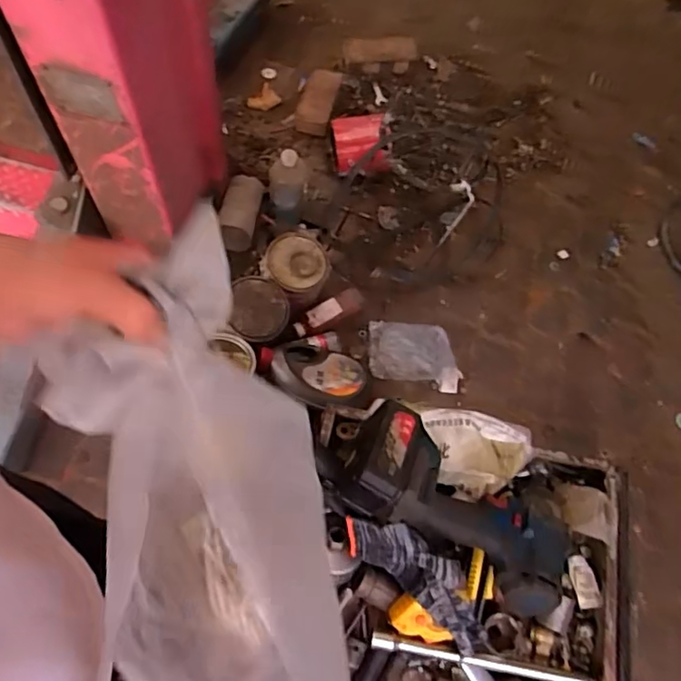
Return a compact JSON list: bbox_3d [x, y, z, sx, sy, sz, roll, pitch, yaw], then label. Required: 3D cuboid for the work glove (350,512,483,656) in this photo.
[{"bbox_3d":[0.077,0.236,0.602,0.169,0.068,0.057,39,68,12],"label":"work glove"}]

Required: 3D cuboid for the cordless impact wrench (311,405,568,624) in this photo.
[{"bbox_3d":[0.118,0.172,0.623,0.255,0.085,0.116,33,68,-4],"label":"cordless impact wrench"}]

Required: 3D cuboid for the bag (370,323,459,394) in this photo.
[{"bbox_3d":[0.182,0.039,1.495,0.222,0.013,0.171,6,66,-3],"label":"bag"}]

